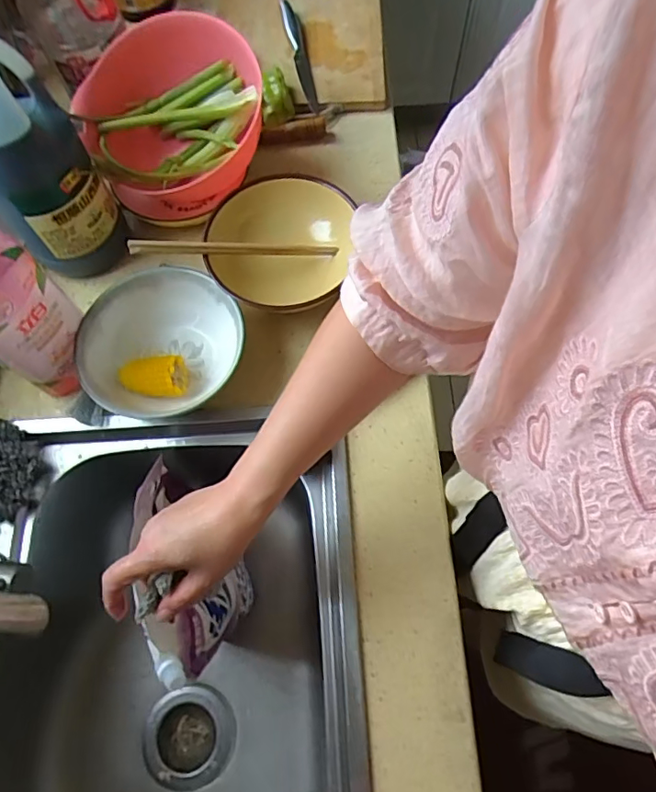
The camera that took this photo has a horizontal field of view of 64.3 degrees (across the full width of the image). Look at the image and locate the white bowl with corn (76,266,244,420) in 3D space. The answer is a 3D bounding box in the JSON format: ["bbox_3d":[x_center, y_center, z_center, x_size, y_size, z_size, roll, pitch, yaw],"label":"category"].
[{"bbox_3d":[-0.177,-0.050,0.567,0.155,0.060,0.170,37,74,14],"label":"white bowl with corn"}]

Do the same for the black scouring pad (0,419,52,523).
[{"bbox_3d":[-0.344,0.079,0.549,0.079,0.031,0.083,35,73,13],"label":"black scouring pad"}]

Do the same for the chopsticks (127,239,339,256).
[{"bbox_3d":[-0.098,-0.162,0.580,0.232,0.020,0.009,-5,67,-23],"label":"chopsticks"}]

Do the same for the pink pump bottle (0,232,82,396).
[{"bbox_3d":[-0.298,-0.085,0.476,0.064,0.248,0.090,37,74,14],"label":"pink pump bottle"}]

